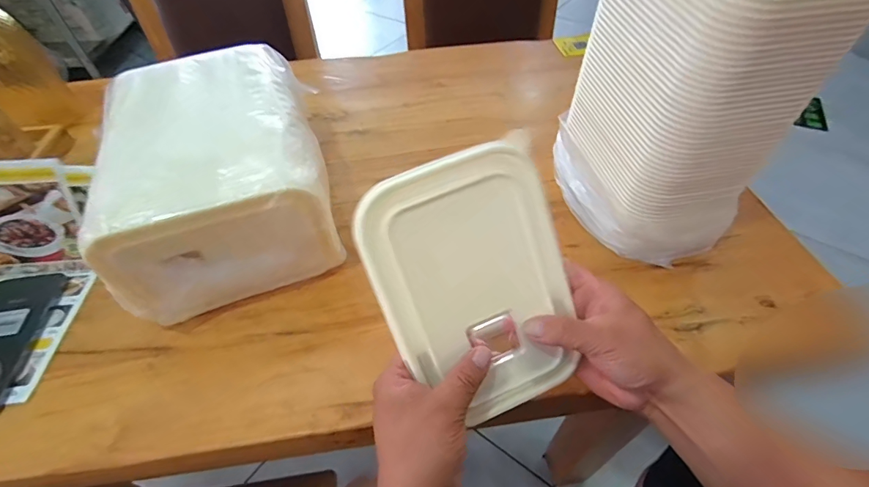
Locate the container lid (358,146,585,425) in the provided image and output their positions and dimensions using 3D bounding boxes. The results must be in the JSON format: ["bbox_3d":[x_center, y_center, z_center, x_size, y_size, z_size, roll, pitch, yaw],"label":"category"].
[{"bbox_3d":[0.033,0.035,0.303,0.133,0.195,0.011,-24,18,-7],"label":"container lid"}]

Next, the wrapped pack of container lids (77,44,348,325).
[{"bbox_3d":[-0.240,-0.084,0.482,0.198,0.142,0.292,-16,51,-12],"label":"wrapped pack of container lids"}]

